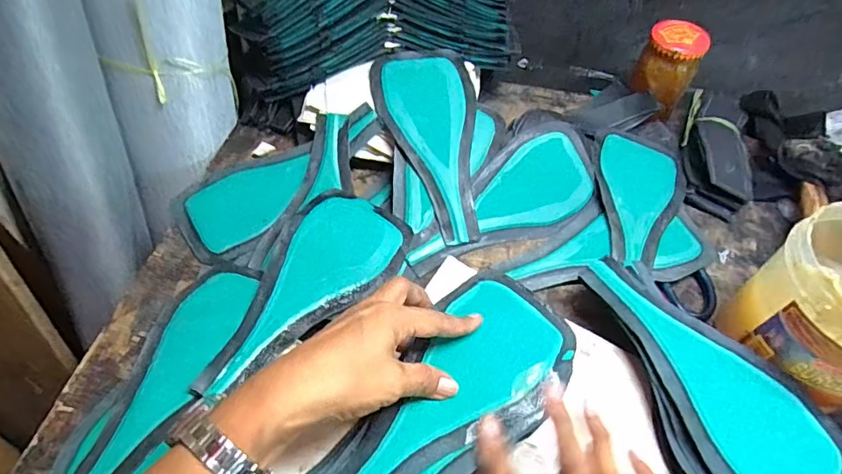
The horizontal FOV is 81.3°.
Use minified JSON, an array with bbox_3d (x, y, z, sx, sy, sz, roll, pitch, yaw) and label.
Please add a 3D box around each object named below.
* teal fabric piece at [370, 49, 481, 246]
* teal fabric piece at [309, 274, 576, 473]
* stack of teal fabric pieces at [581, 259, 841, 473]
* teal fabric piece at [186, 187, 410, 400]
[{"bbox_3d":[0.015,-0.099,0.491,0.098,0.015,0.217,-10,72,-10],"label":"teal fabric piece"},{"bbox_3d":[0.017,0.115,0.333,0.094,0.013,0.221,38,62,20],"label":"teal fabric piece"},{"bbox_3d":[0.212,0.110,0.366,0.111,0.042,0.218,-14,58,-12],"label":"stack of teal fabric pieces"},{"bbox_3d":[-0.094,0.041,0.403,0.096,0.017,0.211,26,51,14],"label":"teal fabric piece"}]

